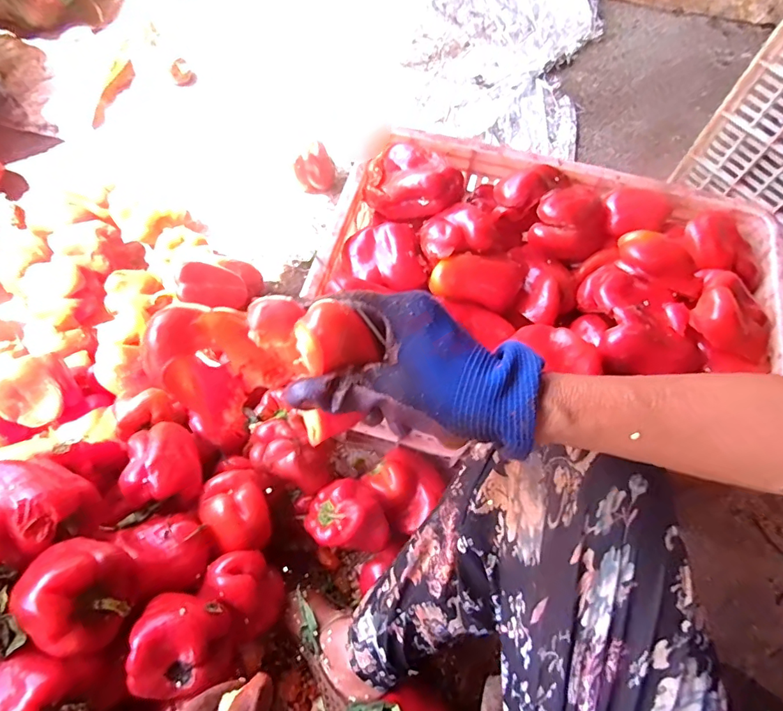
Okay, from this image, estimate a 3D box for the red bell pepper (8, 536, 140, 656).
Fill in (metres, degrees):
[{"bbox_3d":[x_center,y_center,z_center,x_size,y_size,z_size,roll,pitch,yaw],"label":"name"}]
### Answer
[{"bbox_3d":[-0.300,0.221,0.433,0.092,0.076,0.094,3,66,-2],"label":"red bell pepper"}]

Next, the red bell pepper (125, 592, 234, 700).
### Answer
[{"bbox_3d":[-0.205,0.282,0.455,0.078,0.065,0.084,1,66,-3],"label":"red bell pepper"}]

